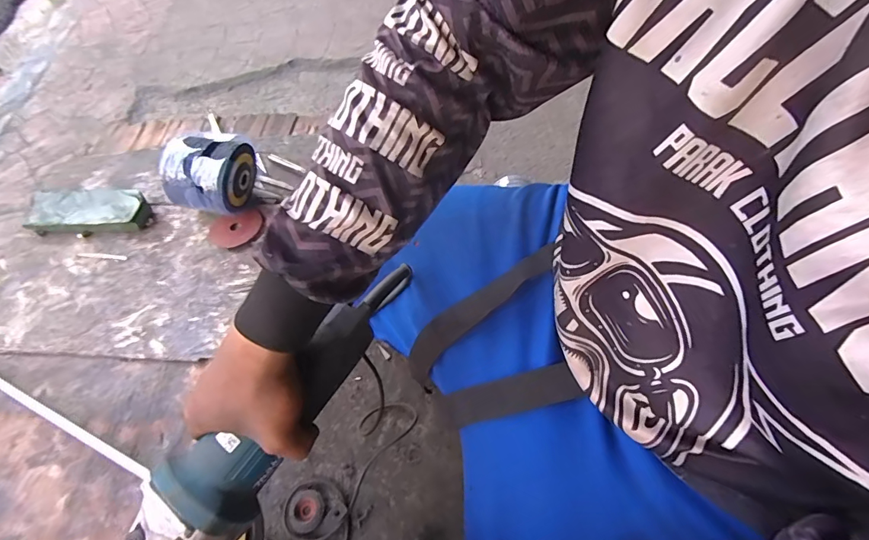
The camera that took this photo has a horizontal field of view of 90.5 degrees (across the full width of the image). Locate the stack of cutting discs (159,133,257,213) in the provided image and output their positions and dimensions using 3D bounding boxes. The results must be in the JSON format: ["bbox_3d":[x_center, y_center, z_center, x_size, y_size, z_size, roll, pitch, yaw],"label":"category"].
[{"bbox_3d":[-0.306,-0.131,0.587,0.092,0.090,0.099,14,61,12],"label":"stack of cutting discs"}]

